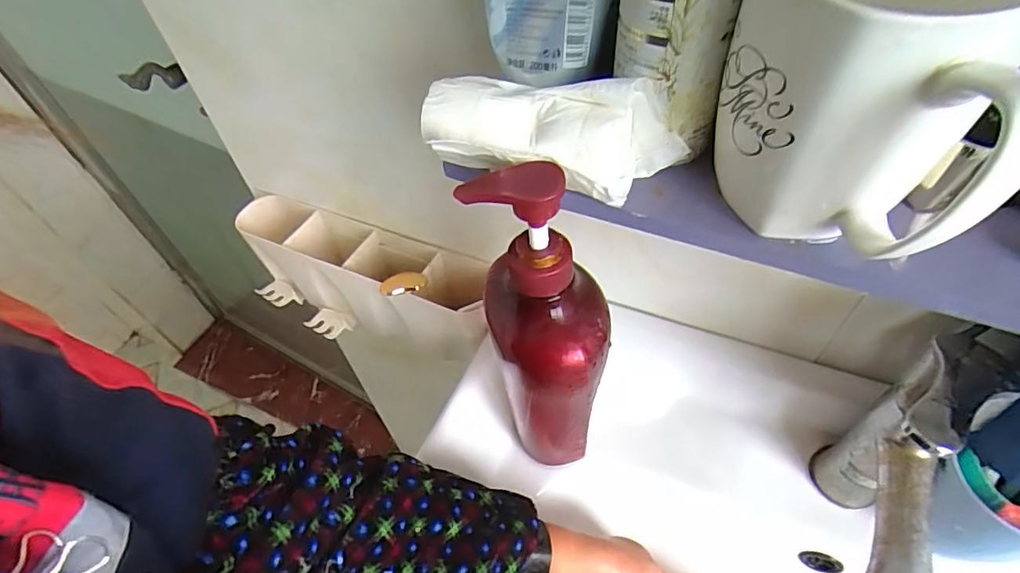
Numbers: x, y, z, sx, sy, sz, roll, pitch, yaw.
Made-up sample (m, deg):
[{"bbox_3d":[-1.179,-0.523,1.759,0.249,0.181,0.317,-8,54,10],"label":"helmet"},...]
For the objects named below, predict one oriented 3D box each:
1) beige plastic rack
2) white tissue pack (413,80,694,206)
[{"bbox_3d":[-0.162,-0.005,0.561,0.320,0.118,0.085,19,55,20],"label":"beige plastic rack"},{"bbox_3d":[0.016,-0.074,0.254,0.121,0.045,0.041,12,53,15],"label":"white tissue pack"}]

